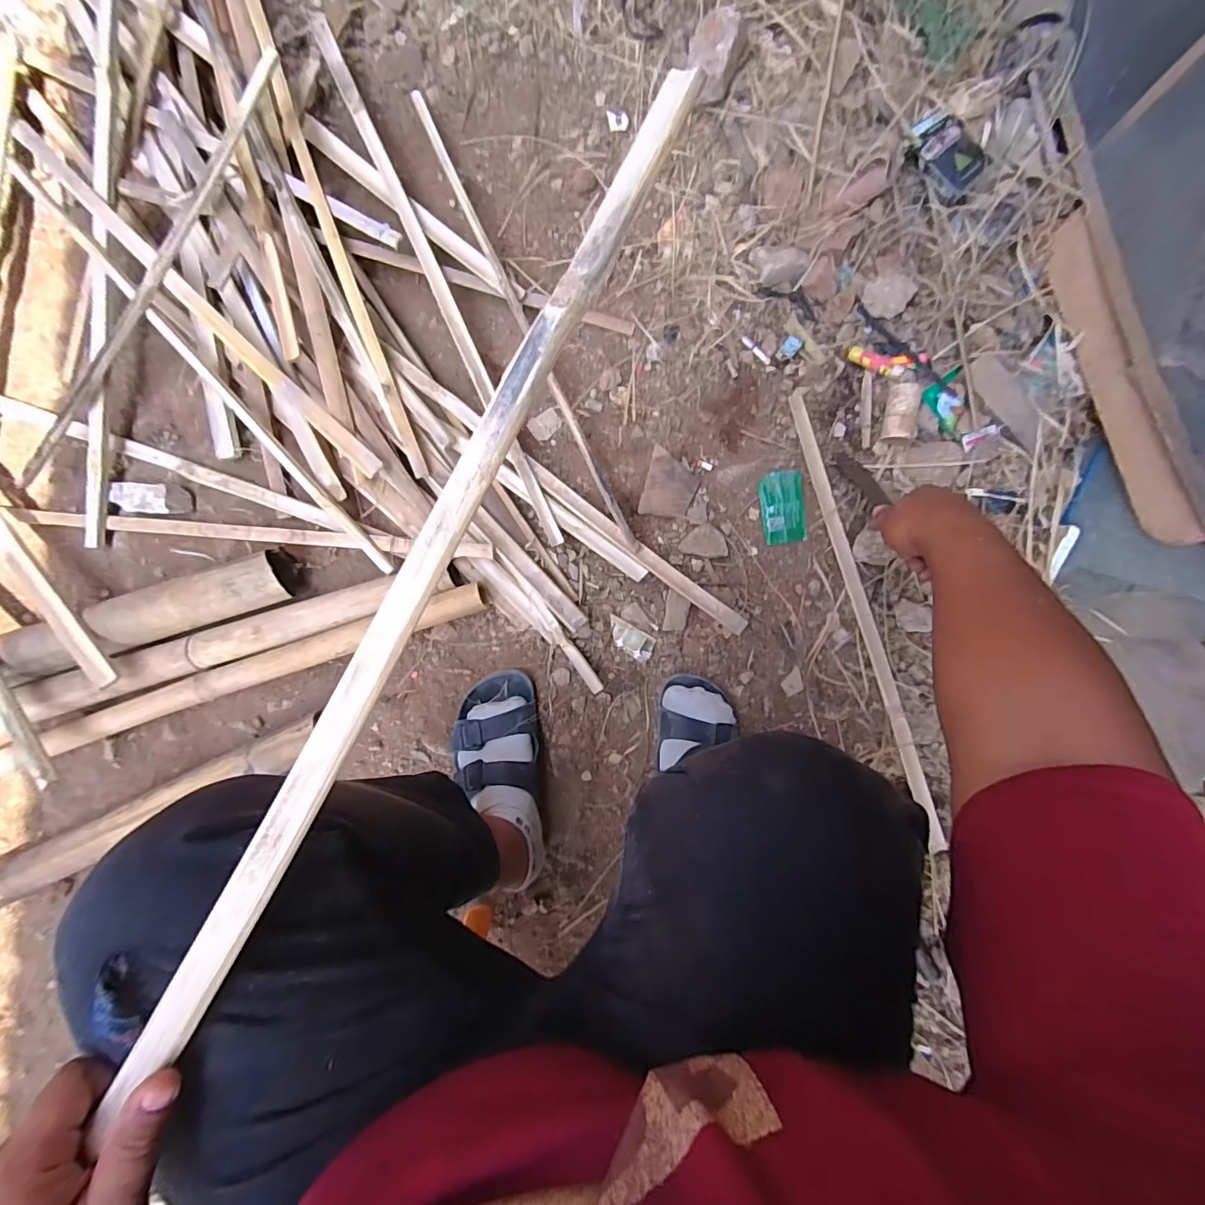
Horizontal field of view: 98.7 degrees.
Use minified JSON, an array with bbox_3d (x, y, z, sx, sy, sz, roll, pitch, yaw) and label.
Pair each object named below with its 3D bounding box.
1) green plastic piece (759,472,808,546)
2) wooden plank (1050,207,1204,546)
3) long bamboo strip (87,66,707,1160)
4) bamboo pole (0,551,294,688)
[{"bbox_3d":[0.246,-0.129,0.703,0.054,0.005,0.095,-7,86,1],"label":"green plastic piece"},{"bbox_3d":[0.598,-0.269,0.606,0.019,0.057,0.424,-5,76,4],"label":"wooden plank"},{"bbox_3d":[-0.101,-0.021,0.286,0.022,0.013,0.616,28,88,4],"label":"long bamboo strip"},{"bbox_3d":[-0.775,0.078,0.685,0.771,0.087,0.075,-16,86,1],"label":"bamboo pole"}]

